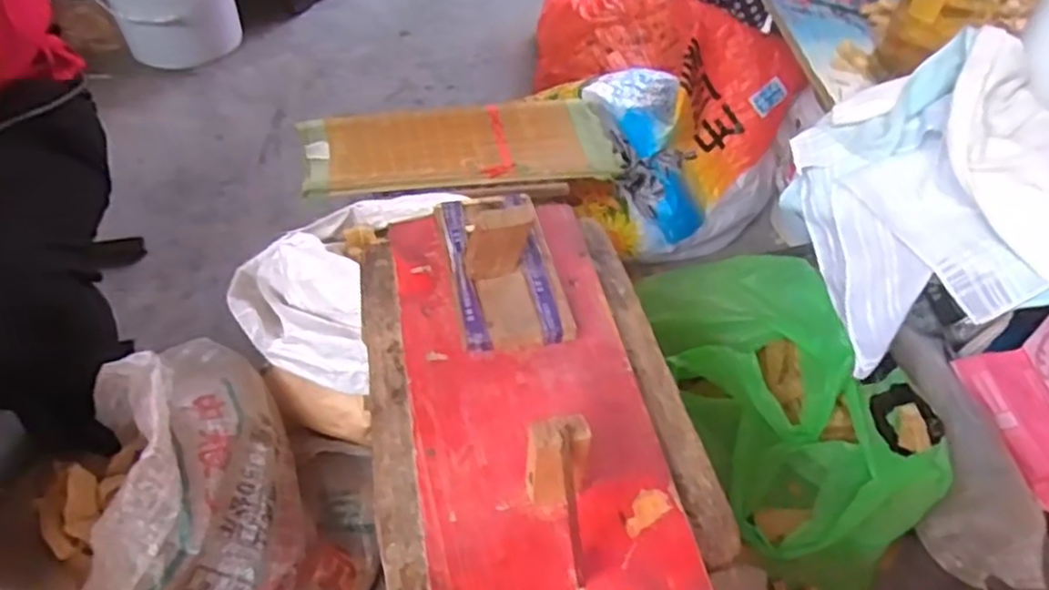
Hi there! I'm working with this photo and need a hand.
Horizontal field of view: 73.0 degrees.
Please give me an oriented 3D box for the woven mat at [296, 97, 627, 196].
[{"bbox_3d":[-0.089,-0.222,1.043,0.446,0.023,0.188,-5,49,-9],"label":"woven mat"}]

